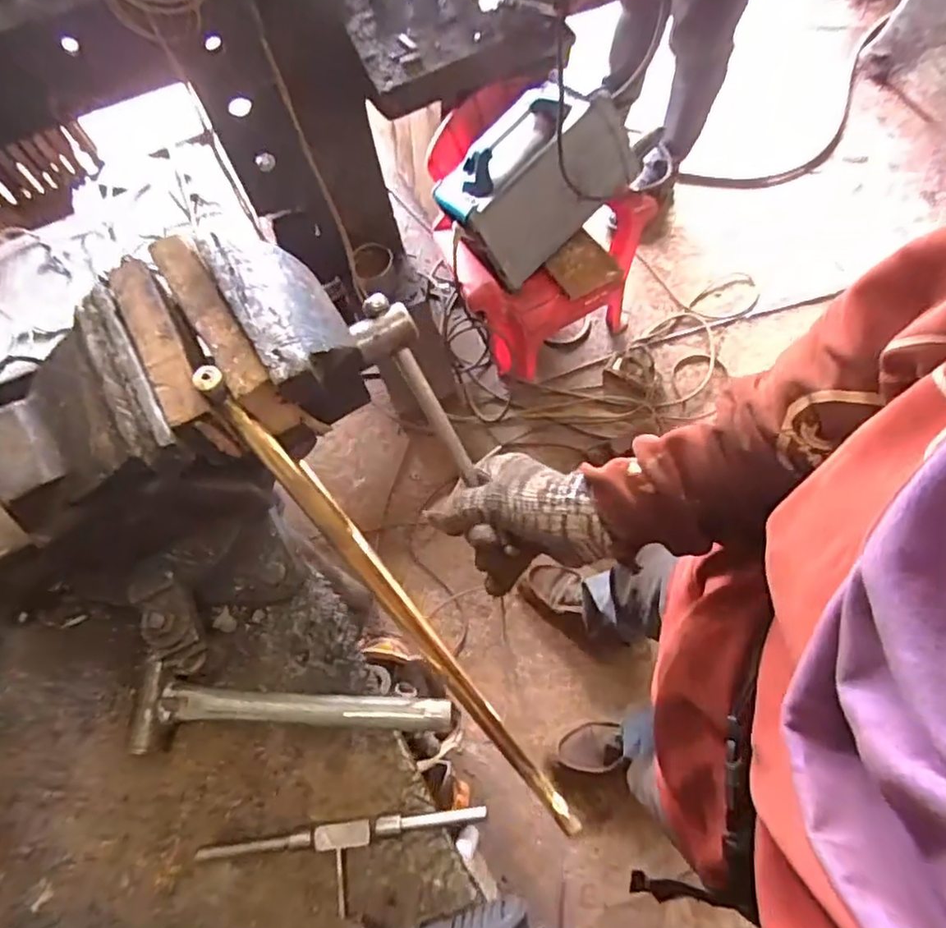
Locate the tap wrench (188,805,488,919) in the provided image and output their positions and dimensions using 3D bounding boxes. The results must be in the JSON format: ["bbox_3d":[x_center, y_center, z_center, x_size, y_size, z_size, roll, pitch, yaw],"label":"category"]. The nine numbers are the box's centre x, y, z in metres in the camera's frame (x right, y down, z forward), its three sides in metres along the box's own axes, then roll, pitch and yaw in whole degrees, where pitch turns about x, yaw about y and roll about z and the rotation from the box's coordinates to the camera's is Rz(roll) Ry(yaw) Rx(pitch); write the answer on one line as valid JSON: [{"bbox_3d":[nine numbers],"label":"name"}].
[{"bbox_3d":[-0.093,0.287,0.460,0.207,0.028,0.052,-8,69,-1],"label":"tap wrench"}]

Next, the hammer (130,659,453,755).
[{"bbox_3d":[-0.136,0.197,0.492,0.239,0.033,0.061,3,69,3],"label":"hammer"}]

